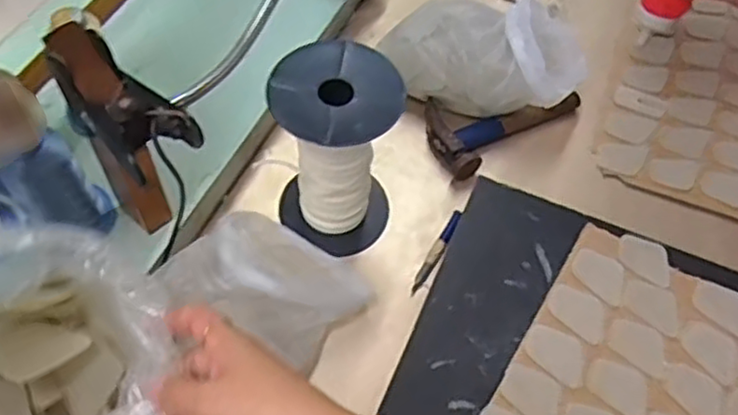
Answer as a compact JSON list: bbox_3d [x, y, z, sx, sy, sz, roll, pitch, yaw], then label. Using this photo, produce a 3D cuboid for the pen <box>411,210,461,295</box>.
[{"bbox_3d":[0.060,0.039,0.626,0.011,0.014,0.089,27,62,13],"label":"pen"}]

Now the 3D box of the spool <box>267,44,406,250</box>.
[{"bbox_3d":[-0.028,-0.042,0.578,0.092,0.164,0.086,1,59,-2],"label":"spool"}]

